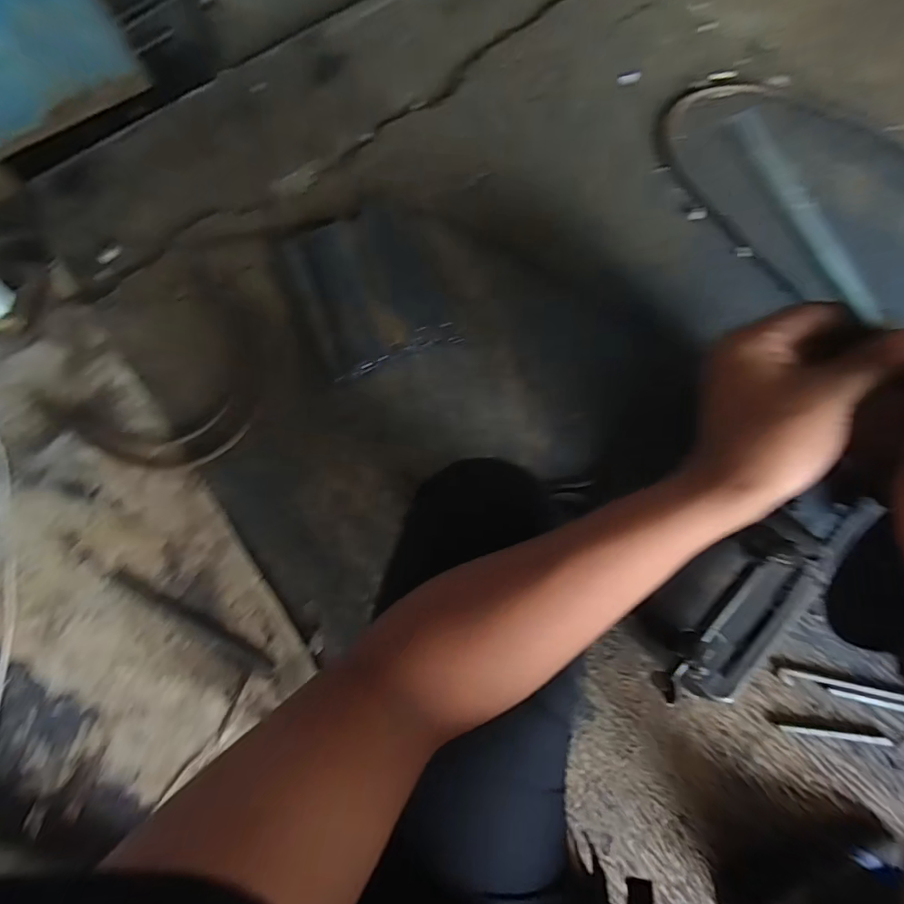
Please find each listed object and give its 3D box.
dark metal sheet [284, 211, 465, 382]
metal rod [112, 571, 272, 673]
[{"bbox_3d":[-0.151,-0.302,0.878,0.236,0.028,0.312,-21,76,-4],"label":"dark metal sheet"},{"bbox_3d":[-0.412,0.266,0.762,0.295,0.013,0.027,29,78,8],"label":"metal rod"}]

